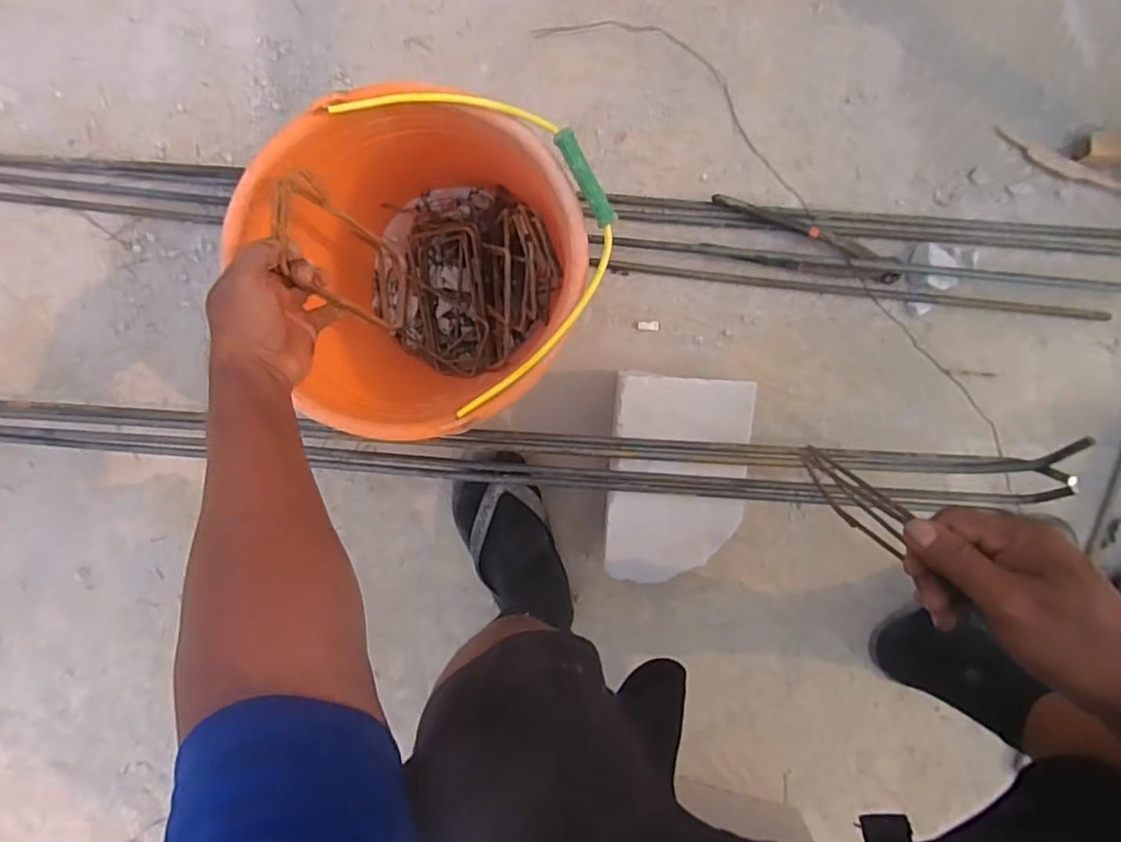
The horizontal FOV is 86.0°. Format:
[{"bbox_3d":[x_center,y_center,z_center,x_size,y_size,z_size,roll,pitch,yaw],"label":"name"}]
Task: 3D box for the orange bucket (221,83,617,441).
[{"bbox_3d":[-0.122,-0.137,0.622,0.335,0.269,0.278,-14,93,3],"label":"orange bucket"}]

